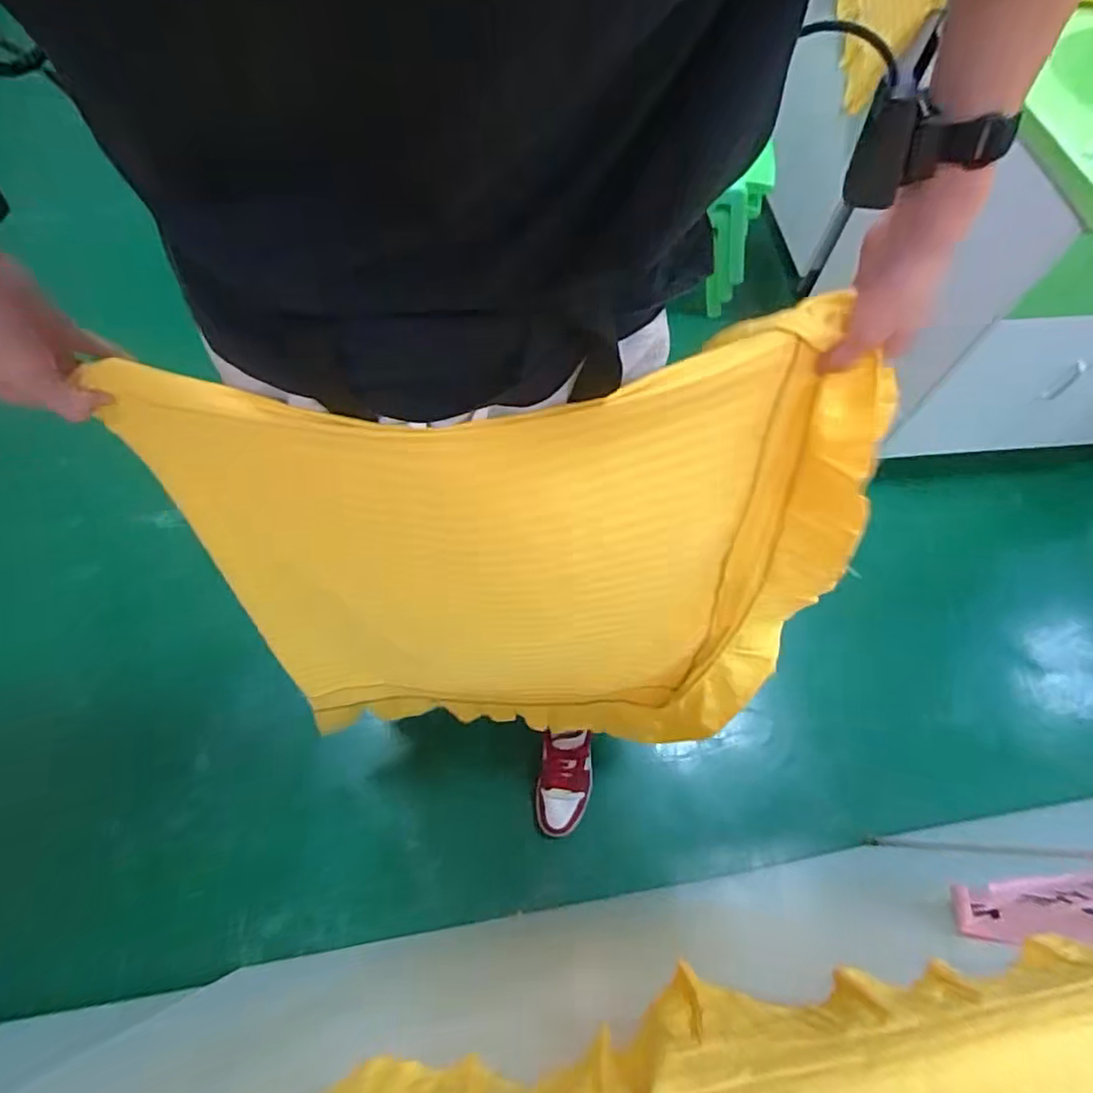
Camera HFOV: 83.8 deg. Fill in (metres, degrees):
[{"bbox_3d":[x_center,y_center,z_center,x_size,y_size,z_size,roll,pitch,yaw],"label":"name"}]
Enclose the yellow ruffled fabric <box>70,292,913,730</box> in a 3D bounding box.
[{"bbox_3d":[-0.019,0.066,0.723,0.661,0.666,0.130,-6,50,-1],"label":"yellow ruffled fabric"}]

